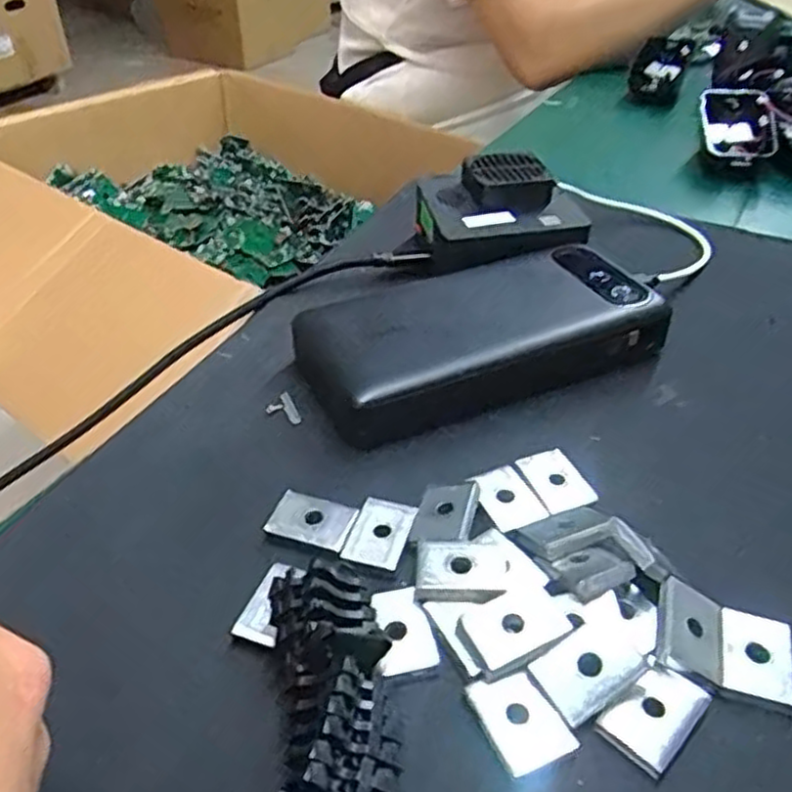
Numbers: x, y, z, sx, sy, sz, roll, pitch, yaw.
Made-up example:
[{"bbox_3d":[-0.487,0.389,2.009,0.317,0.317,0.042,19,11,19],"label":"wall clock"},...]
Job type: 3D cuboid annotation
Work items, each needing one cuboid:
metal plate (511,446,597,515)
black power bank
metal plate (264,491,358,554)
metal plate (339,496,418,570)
[{"bbox_3d":[0.057,0.030,0.270,0.019,0.005,0.025,-13,40,-15],"label":"metal plate"},{"bbox_3d":[0.036,-0.031,0.329,0.151,0.023,0.080,-15,41,-17],"label":"black power bank"},{"bbox_3d":[-0.029,0.042,0.256,0.027,0.004,0.019,14,41,17],"label":"metal plate"},{"bbox_3d":[-0.005,0.046,0.254,0.019,0.004,0.027,13,40,16],"label":"metal plate"}]

